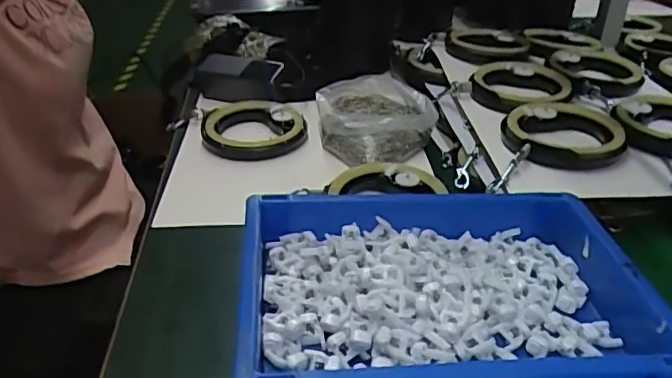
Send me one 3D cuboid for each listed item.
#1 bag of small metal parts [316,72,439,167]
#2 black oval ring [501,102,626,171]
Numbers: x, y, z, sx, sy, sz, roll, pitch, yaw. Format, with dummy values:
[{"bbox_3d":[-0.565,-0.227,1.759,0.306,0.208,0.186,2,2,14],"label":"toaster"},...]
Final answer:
[{"bbox_3d":[0.051,-0.089,0.718,0.142,0.051,0.153,-7,34,-8],"label":"bag of small metal parts"},{"bbox_3d":[0.258,-0.066,0.640,0.128,0.025,0.122,5,32,8],"label":"black oval ring"}]

